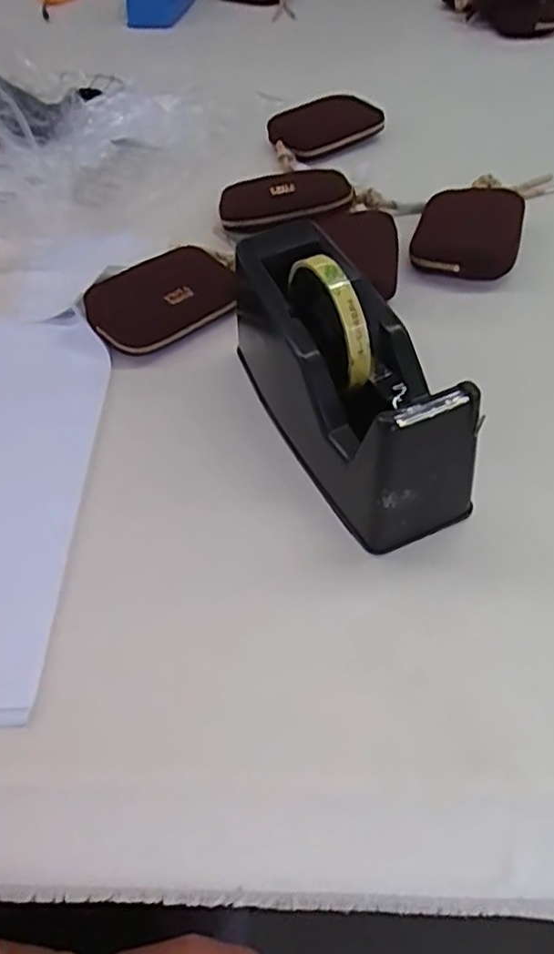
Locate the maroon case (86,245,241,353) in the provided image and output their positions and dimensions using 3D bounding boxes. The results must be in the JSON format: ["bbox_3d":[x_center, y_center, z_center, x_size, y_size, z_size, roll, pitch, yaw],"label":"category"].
[{"bbox_3d":[-0.091,-0.140,0.518,0.111,0.034,0.085,-23,53,-15],"label":"maroon case"}]

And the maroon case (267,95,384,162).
[{"bbox_3d":[0.049,-0.376,0.693,0.112,0.026,0.099,-30,55,-20],"label":"maroon case"}]

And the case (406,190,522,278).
[{"bbox_3d":[0.156,-0.201,0.534,0.080,0.018,0.114,14,53,14],"label":"case"}]

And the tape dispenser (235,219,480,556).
[{"bbox_3d":[0.035,-0.063,0.395,0.075,0.103,0.204,-19,50,-13],"label":"tape dispenser"}]

